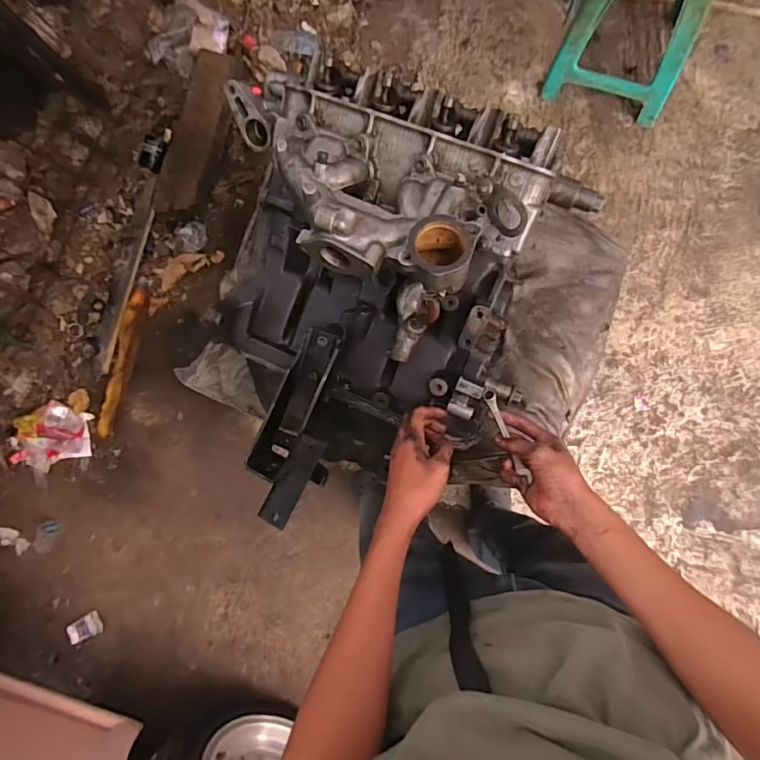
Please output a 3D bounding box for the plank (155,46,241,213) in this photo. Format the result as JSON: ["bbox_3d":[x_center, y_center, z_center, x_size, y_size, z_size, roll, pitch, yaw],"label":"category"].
[{"bbox_3d":[-0.501,-0.670,1.325,0.125,0.075,0.441,19,102,-13],"label":"plank"}]

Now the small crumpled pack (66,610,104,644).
[{"bbox_3d":[-0.829,0.699,1.349,0.088,0.032,0.063,-31,81,5],"label":"small crumpled pack"}]

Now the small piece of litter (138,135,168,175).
[{"bbox_3d":[-0.627,-0.626,1.318,0.082,0.039,0.096,25,89,10],"label":"small piece of litter"}]

